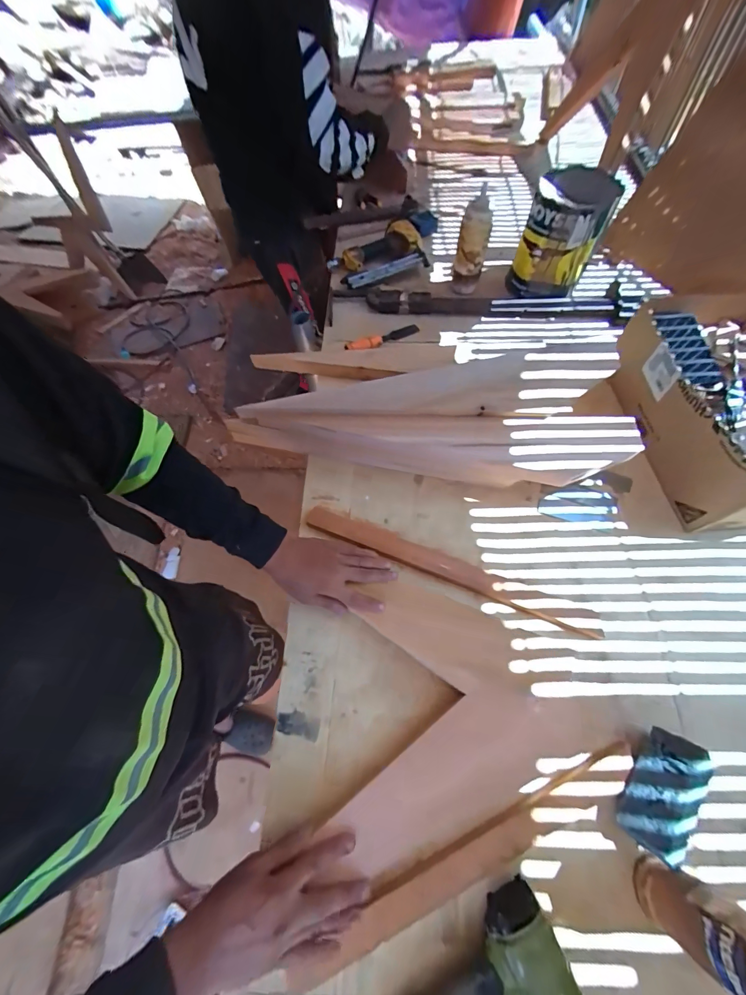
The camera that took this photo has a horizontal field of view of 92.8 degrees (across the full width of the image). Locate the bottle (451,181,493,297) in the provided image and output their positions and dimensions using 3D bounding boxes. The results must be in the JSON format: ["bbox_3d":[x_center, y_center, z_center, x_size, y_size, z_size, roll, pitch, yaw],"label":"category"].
[{"bbox_3d":[0.220,-0.561,0.796,0.064,0.186,0.063,8,64,8],"label":"bottle"}]

